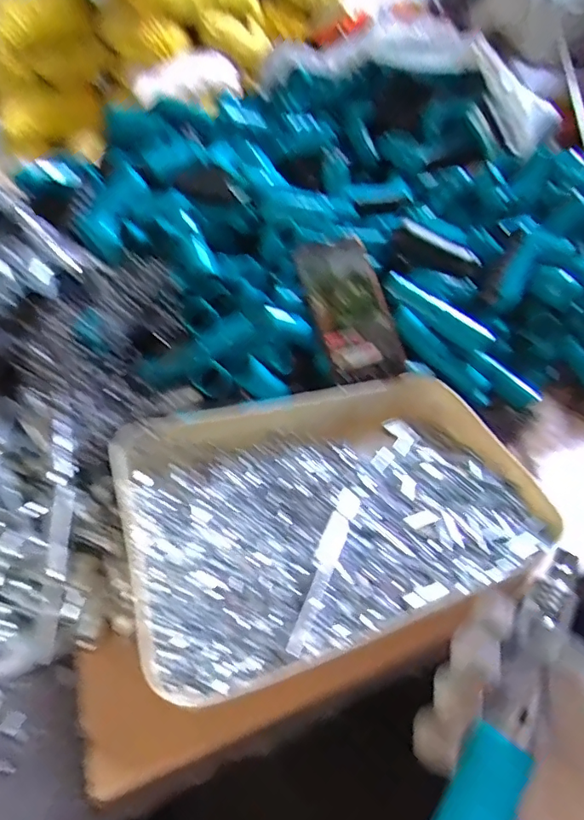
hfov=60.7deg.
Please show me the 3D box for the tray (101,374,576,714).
[{"bbox_3d":[0.030,0.066,0.424,0.328,0.058,0.259,-14,40,-17],"label":"tray"}]

